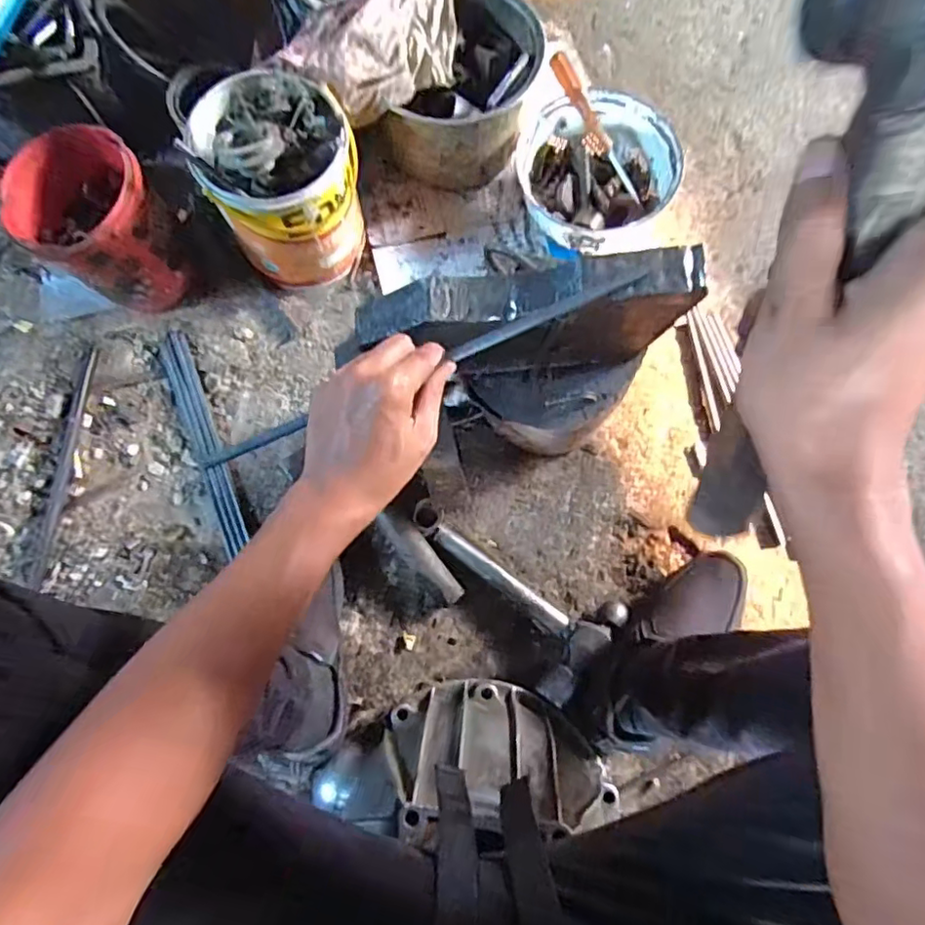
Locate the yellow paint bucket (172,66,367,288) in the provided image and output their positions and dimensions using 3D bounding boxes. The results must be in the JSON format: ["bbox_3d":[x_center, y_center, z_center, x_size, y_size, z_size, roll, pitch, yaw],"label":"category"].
[{"bbox_3d":[-0.221,-0.349,0.730,0.174,0.213,0.166,0,74,-2],"label":"yellow paint bucket"}]

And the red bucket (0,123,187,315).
[{"bbox_3d":[-0.441,-0.288,0.729,0.156,0.174,0.148,0,75,0],"label":"red bucket"}]

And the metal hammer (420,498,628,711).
[{"bbox_3d":[0.048,0.146,0.700,0.277,0.052,0.136,39,77,9],"label":"metal hammer"}]

